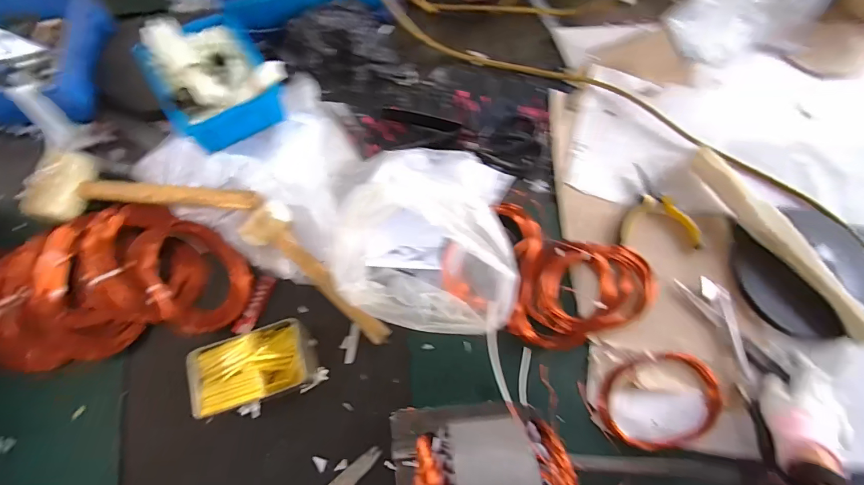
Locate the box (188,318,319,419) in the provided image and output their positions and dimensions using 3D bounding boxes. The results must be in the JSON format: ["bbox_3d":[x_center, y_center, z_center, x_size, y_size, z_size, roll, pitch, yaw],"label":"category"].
[{"bbox_3d":[-0.224,0.156,0.515,0.136,0.060,0.084,-20,71,-3],"label":"box"}]

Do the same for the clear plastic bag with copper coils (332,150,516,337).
[{"bbox_3d":[0.001,-0.025,0.524,0.209,0.145,0.258,7,72,6],"label":"clear plastic bag with copper coils"}]

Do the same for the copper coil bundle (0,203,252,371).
[{"bbox_3d":[-0.449,0.052,0.559,0.368,0.072,0.200,-13,71,-1],"label":"copper coil bundle"}]

